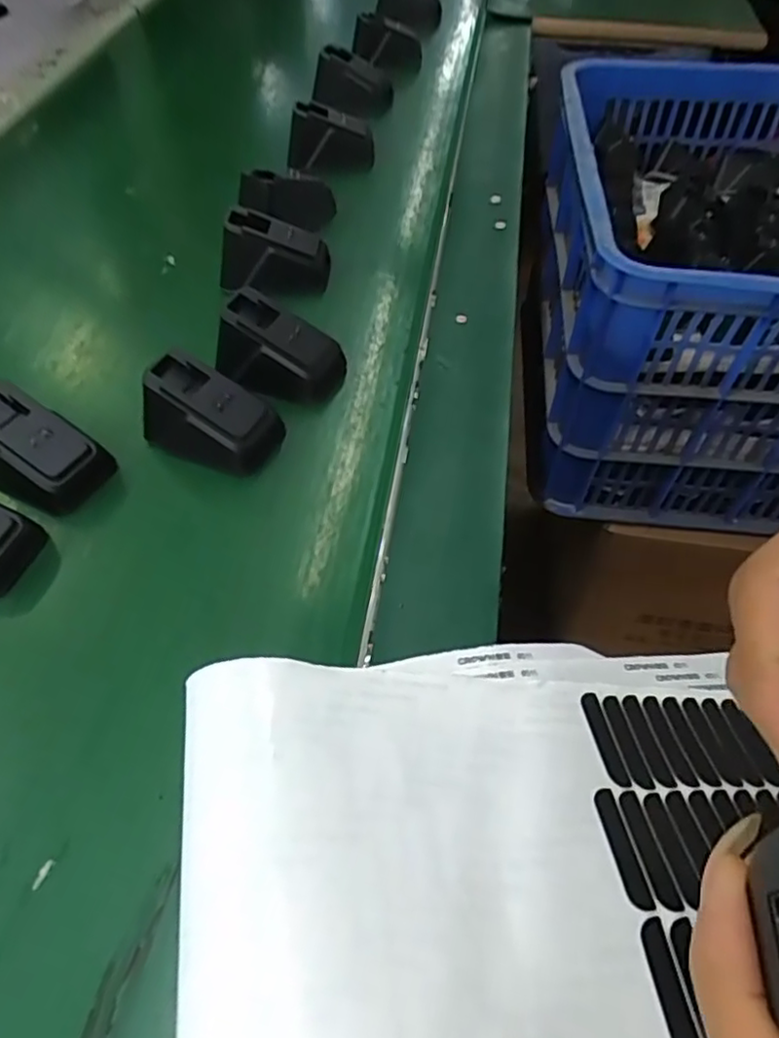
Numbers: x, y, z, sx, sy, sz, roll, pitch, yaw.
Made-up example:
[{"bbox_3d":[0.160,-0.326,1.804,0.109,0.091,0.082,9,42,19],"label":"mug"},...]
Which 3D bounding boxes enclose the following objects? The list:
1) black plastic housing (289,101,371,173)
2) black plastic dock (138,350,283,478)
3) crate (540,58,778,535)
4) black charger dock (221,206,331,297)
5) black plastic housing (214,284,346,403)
[{"bbox_3d":[-0.049,-0.304,0.521,0.065,0.038,0.047,10,55,10],"label":"black plastic housing"},{"bbox_3d":[-0.091,-0.053,0.331,0.060,0.041,0.037,18,57,15],"label":"black plastic dock"},{"bbox_3d":[0.463,-0.238,0.684,0.578,0.287,0.414,3,54,6],"label":"crate"},{"bbox_3d":[-0.075,-0.171,0.422,0.067,0.042,0.037,-1,54,2],"label":"black charger dock"},{"bbox_3d":[-0.060,-0.094,0.360,0.061,0.041,0.037,14,56,13],"label":"black plastic housing"}]

